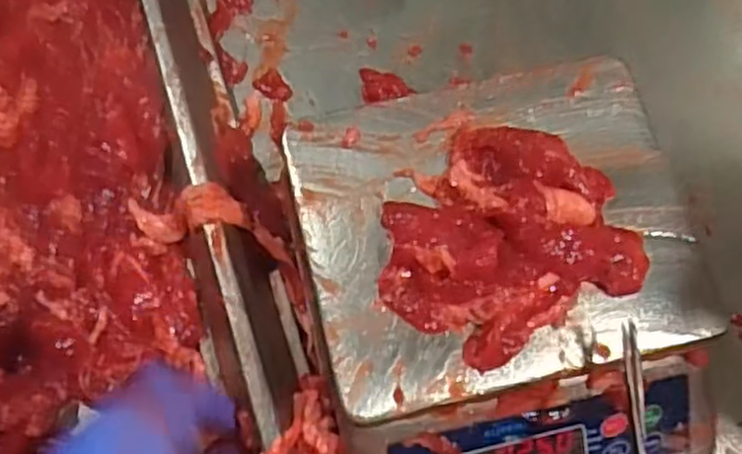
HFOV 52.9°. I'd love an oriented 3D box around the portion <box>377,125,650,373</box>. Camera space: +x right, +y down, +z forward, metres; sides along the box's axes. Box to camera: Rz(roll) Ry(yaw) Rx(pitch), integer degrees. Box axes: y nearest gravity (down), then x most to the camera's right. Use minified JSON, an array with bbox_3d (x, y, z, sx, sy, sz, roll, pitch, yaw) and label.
[{"bbox_3d":[0.072,0.002,0.419,0.138,0.028,0.122,-27,72,-12],"label":"portion"}]

